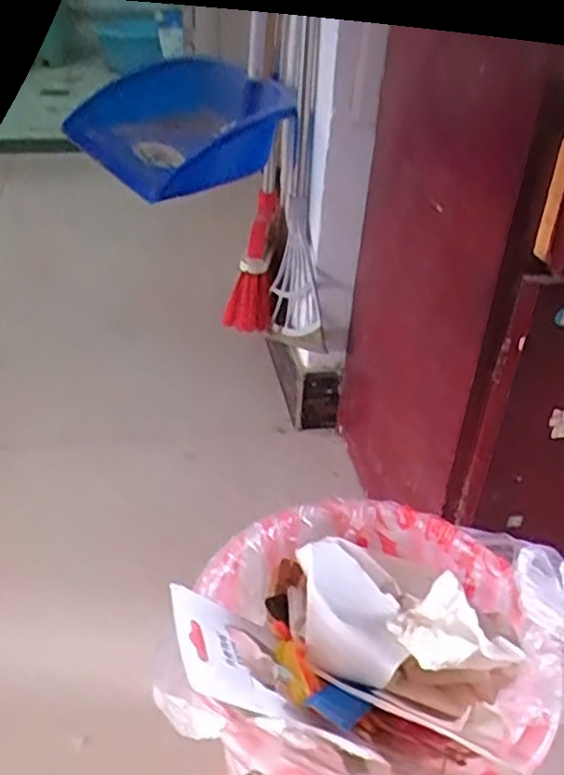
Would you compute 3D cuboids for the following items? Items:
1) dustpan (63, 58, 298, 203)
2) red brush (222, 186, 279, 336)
[{"bbox_3d":[-0.136,-0.358,0.978,0.245,0.108,0.243,-25,43,-36],"label":"dustpan"},{"bbox_3d":[-0.039,-0.191,1.111,0.067,0.202,0.070,10,-4,9],"label":"red brush"}]

